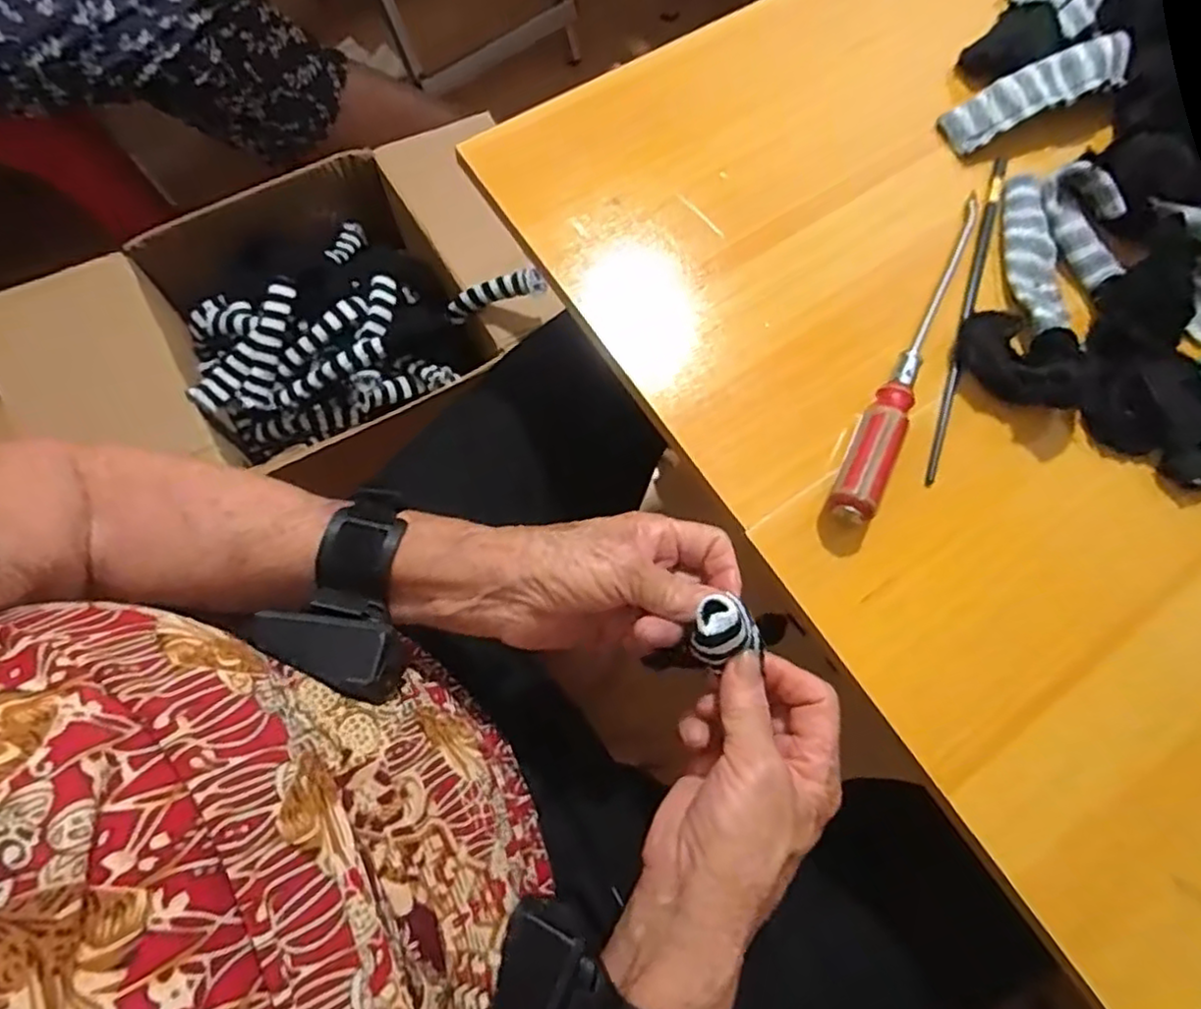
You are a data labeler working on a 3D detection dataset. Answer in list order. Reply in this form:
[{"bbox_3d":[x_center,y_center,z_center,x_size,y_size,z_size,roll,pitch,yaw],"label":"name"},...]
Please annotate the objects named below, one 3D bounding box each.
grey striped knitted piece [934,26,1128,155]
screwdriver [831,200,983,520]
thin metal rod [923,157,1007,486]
[{"bbox_3d":[0.287,-0.269,0.436,0.126,0.012,0.034,-25,74,4],"label":"grey striped knitted piece"},{"bbox_3d":[0.181,-0.094,0.383,0.029,0.027,0.243,26,73,6],"label":"screwdriver"},{"bbox_3d":[0.222,-0.119,0.405,0.008,0.005,0.237,20,72,4],"label":"thin metal rod"}]

